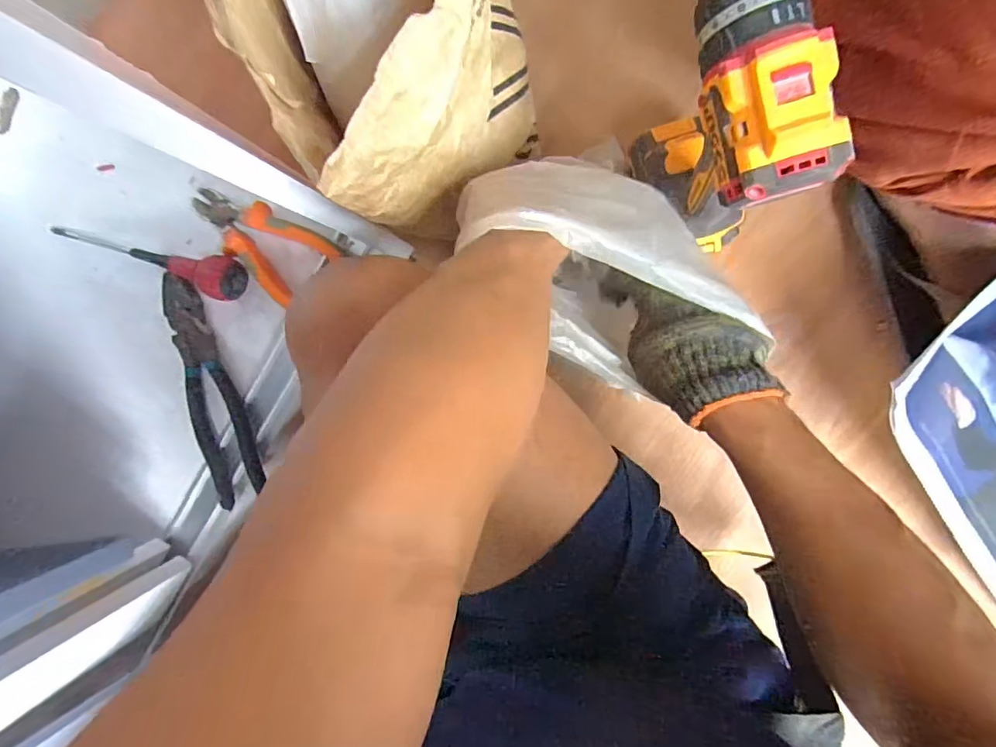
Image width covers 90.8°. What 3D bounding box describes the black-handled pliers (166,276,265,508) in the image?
[{"bbox_3d":[-0.289,0.017,0.493,0.052,0.024,0.224,-19,91,9],"label":"black-handled pliers"}]

